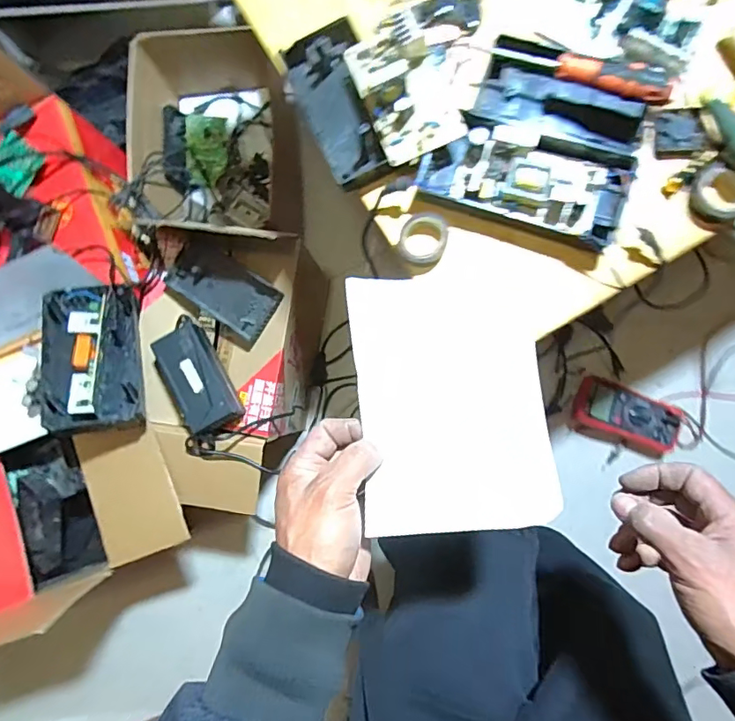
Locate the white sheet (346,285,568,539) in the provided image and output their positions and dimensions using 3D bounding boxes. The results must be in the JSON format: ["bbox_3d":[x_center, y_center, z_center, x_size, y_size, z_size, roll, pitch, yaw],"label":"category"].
[{"bbox_3d":[0.059,0.024,0.357,0.129,0.030,0.186,-5,75,7],"label":"white sheet"}]

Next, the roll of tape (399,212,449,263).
[{"bbox_3d":[0.052,-0.113,0.466,0.043,0.017,0.043,-1,85,6],"label":"roll of tape"}]

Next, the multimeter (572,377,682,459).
[{"bbox_3d":[0.486,0.107,0.940,0.190,0.050,0.107,20,88,8],"label":"multimeter"}]

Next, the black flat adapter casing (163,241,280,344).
[{"bbox_3d":[-0.222,-0.111,0.772,0.170,0.030,0.089,34,90,8],"label":"black flat adapter casing"}]

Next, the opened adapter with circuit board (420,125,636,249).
[{"bbox_3d":[0.142,-0.160,0.454,0.183,0.037,0.089,21,88,8],"label":"opened adapter with circuit board"}]

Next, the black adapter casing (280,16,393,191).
[{"bbox_3d":[-0.029,-0.243,0.482,0.071,0.034,0.148,-19,83,4],"label":"black adapter casing"}]

